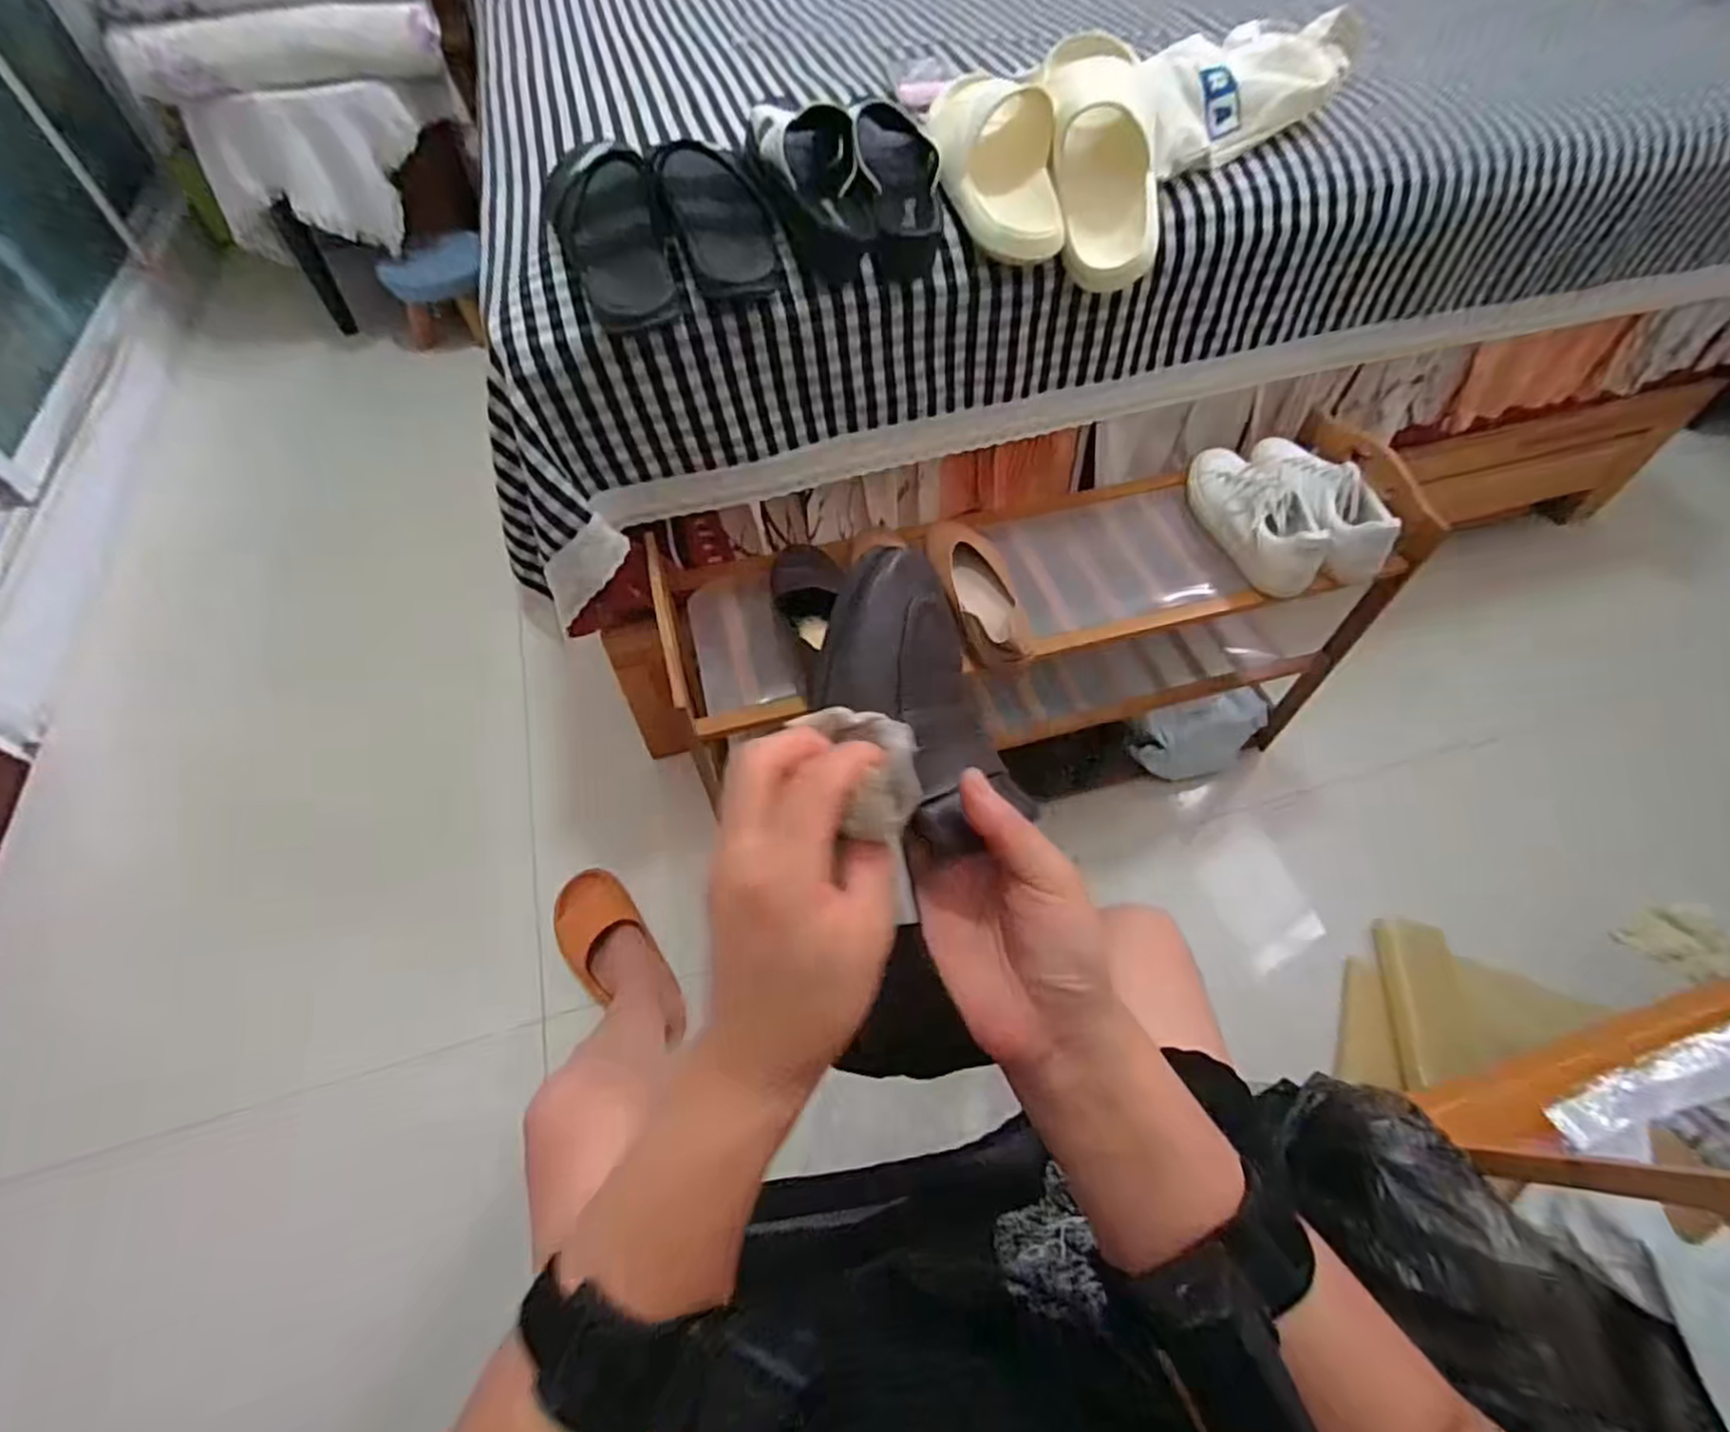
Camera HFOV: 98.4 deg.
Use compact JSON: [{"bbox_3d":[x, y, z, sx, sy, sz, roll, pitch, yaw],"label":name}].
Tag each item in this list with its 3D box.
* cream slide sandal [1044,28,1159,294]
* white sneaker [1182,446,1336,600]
[{"bbox_3d":[0.238,-0.565,0.746,0.108,0.068,0.248,-4,91,-3],"label":"cream slide sandal"},{"bbox_3d":[0.473,-0.253,0.902,0.078,0.080,0.231,-12,56,-9],"label":"white sneaker"}]

